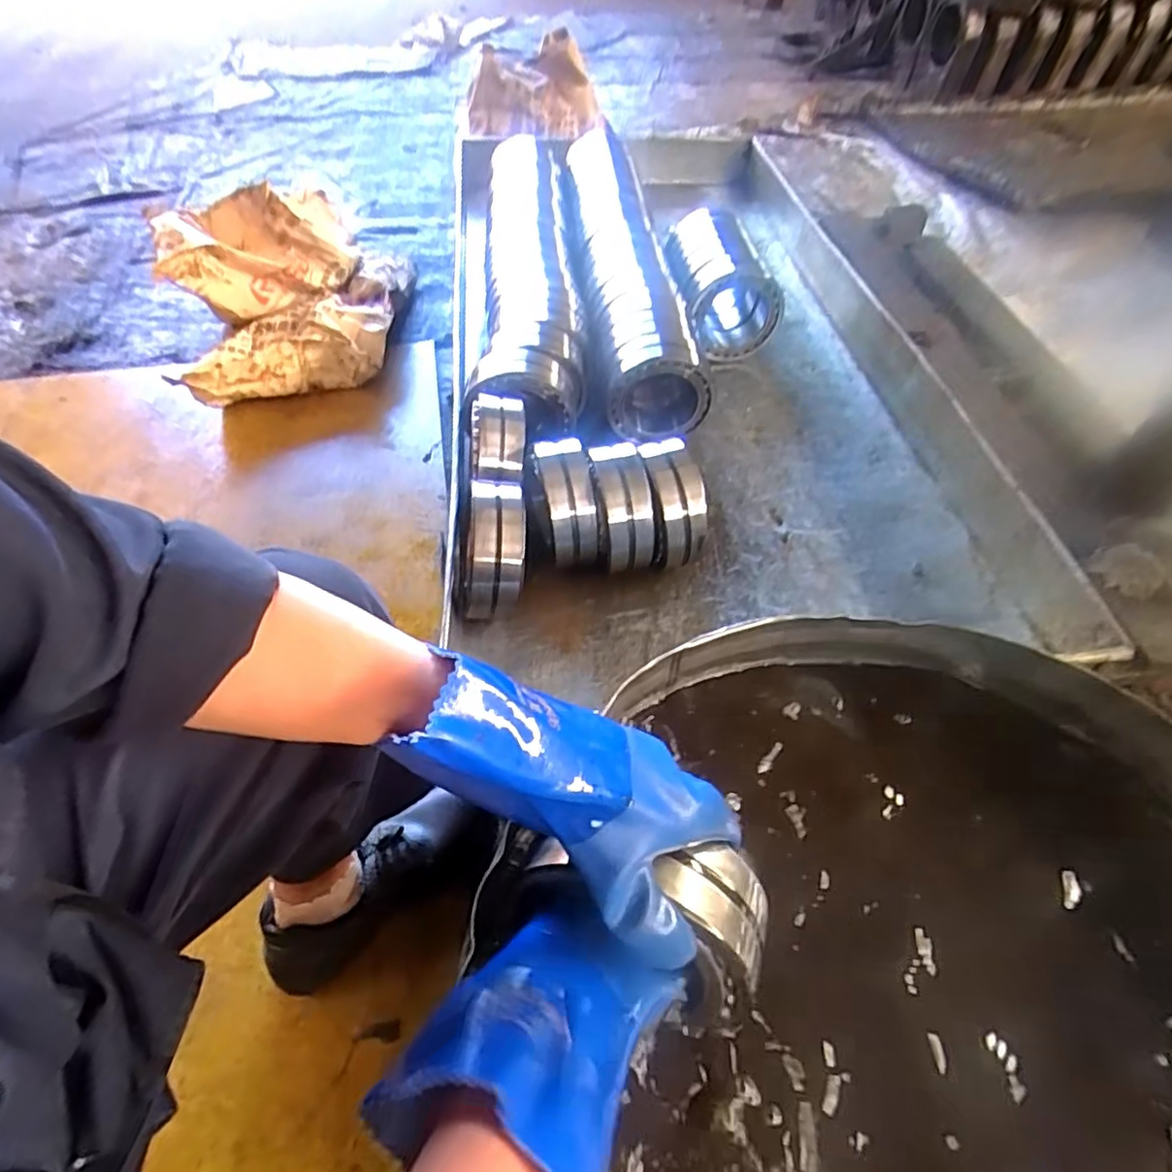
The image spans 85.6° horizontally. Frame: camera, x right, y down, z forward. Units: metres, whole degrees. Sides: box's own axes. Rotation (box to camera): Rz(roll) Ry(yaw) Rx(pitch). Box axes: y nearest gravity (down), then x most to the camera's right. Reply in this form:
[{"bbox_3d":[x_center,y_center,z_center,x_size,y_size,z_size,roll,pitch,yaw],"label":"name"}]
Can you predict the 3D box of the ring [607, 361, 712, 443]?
[{"bbox_3d":[0.111,-0.276,0.945,0.150,0.135,0.029,3,53,1],"label":"ring"}]

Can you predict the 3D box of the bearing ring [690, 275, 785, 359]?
[{"bbox_3d":[0.267,-0.469,1.103,0.138,0.127,0.044,13,54,9],"label":"bearing ring"}]

